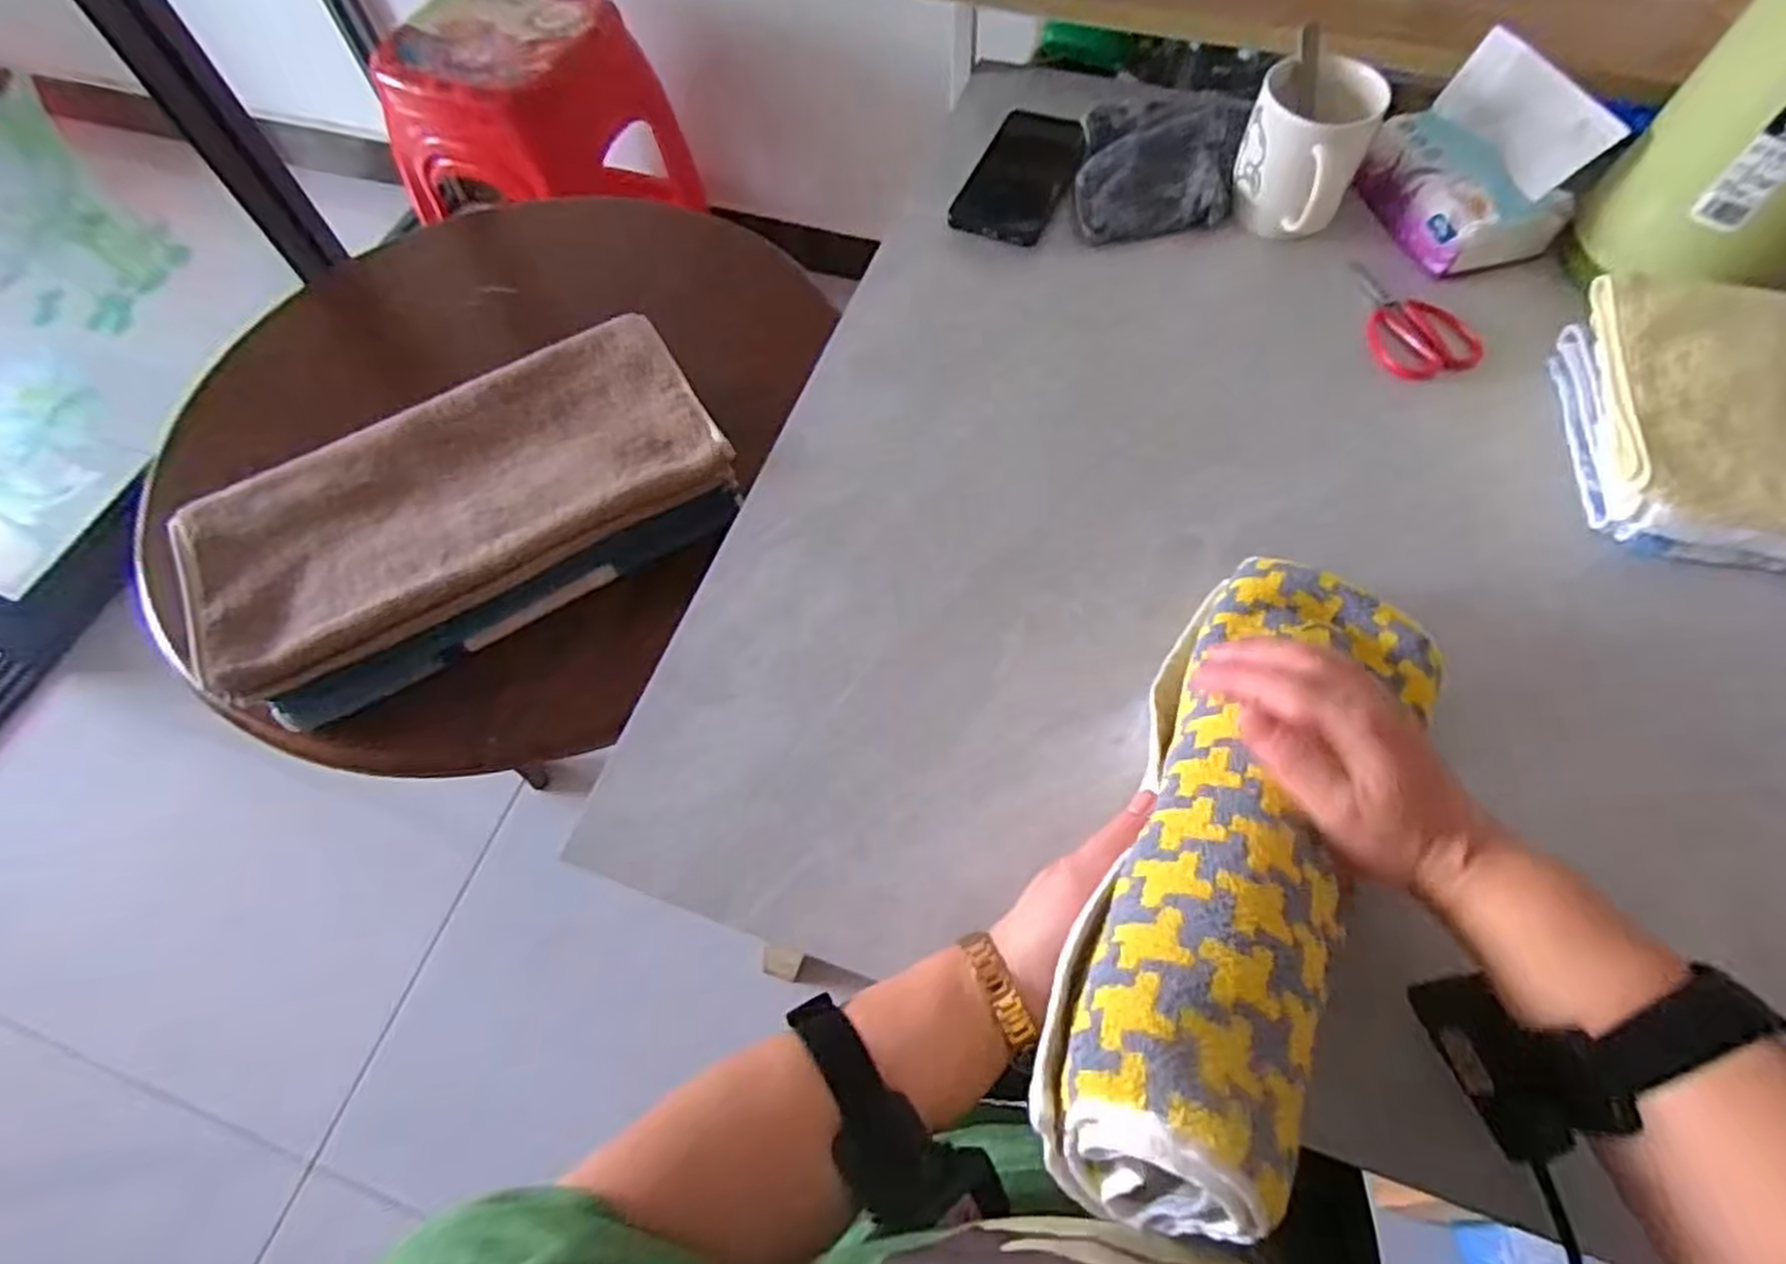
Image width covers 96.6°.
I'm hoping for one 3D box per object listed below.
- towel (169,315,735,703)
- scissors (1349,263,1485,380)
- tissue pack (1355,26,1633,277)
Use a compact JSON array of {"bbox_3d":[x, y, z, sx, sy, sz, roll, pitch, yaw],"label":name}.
[{"bbox_3d":[-0.305,-0.100,0.557,0.351,0.032,0.173,-28,65,-12],"label":"towel"},{"bbox_3d":[0.378,-0.230,0.583,0.069,0.015,0.107,-8,62,-3],"label":"scissors"},{"bbox_3d":[0.427,-0.349,0.583,0.086,0.104,0.133,-16,63,-7],"label":"tissue pack"}]

